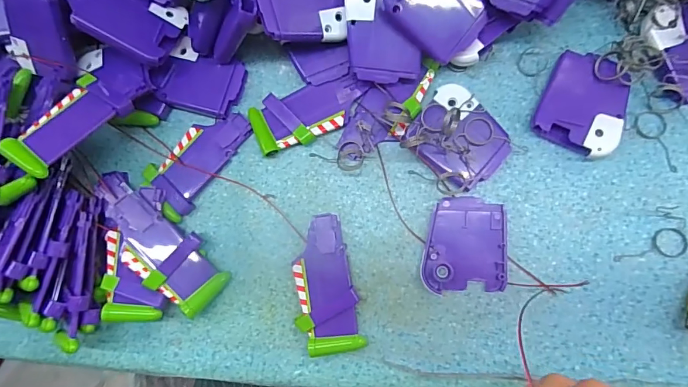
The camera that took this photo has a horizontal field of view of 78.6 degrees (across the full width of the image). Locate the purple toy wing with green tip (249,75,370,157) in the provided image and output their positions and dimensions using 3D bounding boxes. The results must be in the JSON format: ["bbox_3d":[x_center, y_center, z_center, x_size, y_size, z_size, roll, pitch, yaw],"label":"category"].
[{"bbox_3d":[-0.024,-0.056,0.294,0.080,0.011,0.038,-17,83,6],"label":"purple toy wing with green tip"}]

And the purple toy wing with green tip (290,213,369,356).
[{"bbox_3d":[-0.013,0.060,0.282,0.040,0.012,0.089,-10,84,7],"label":"purple toy wing with green tip"}]

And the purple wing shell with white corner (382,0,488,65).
[{"bbox_3d":[0.059,-0.117,0.262,0.060,0.010,0.054,36,96,-17],"label":"purple wing shell with white corner"}]

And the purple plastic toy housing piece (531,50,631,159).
[{"bbox_3d":[0.154,-0.056,0.270,0.051,0.015,0.060,25,89,9],"label":"purple plastic toy housing piece"}]

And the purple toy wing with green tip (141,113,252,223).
[{"bbox_3d":[-0.106,-0.025,0.301,0.040,0.012,0.085,41,91,9],"label":"purple toy wing with green tip"}]

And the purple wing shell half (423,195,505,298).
[{"bbox_3d":[0.079,0.034,0.276,0.052,0.006,0.061,4,86,8],"label":"purple wing shell half"}]

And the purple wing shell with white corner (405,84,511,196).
[{"bbox_3d":[0.076,-0.036,0.278,0.059,0.016,0.052,42,92,9],"label":"purple wing shell with white corner"}]

